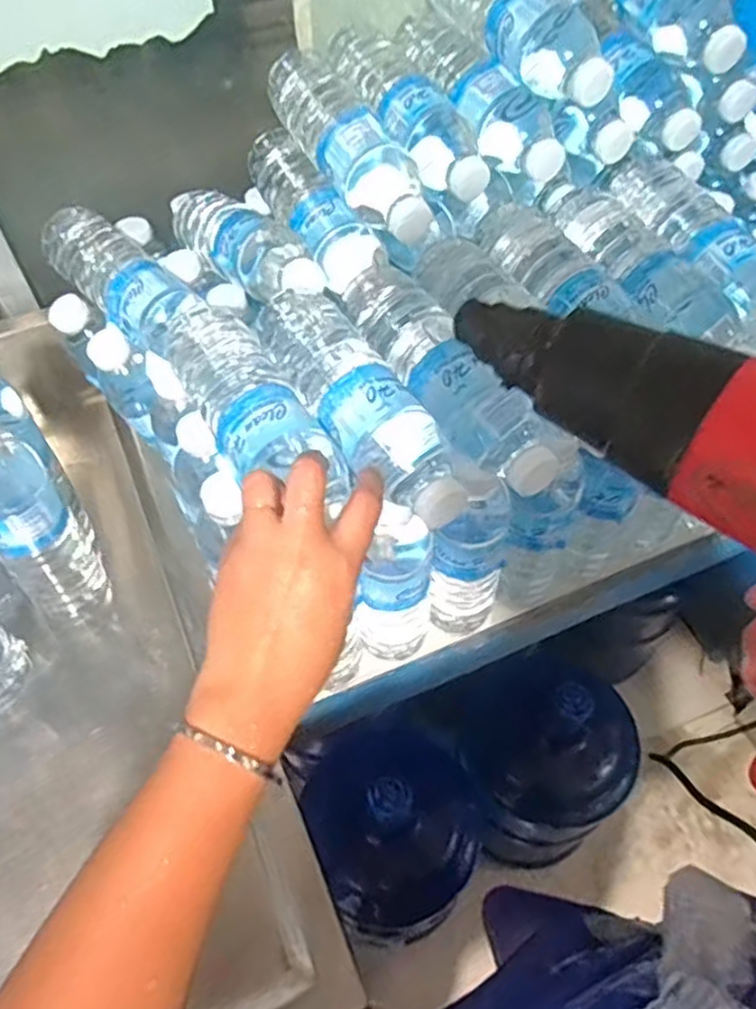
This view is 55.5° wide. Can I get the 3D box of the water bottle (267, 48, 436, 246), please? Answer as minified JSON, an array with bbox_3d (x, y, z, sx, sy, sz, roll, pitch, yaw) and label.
[{"bbox_3d":[-0.023,-0.281,0.573,0.062,0.066,0.219,-22,56,-13],"label":"water bottle"}]

